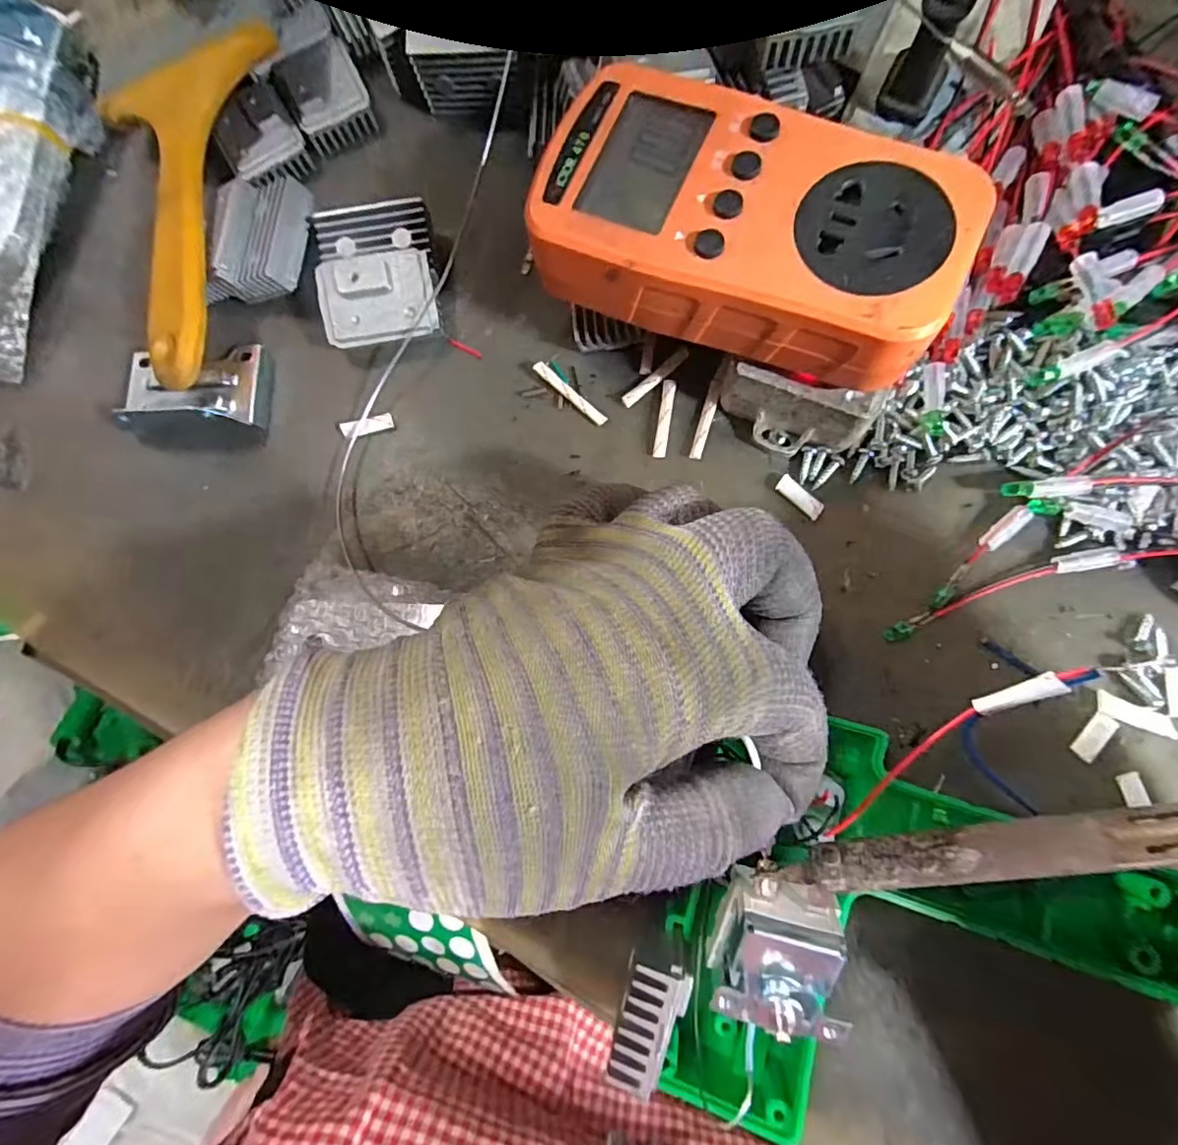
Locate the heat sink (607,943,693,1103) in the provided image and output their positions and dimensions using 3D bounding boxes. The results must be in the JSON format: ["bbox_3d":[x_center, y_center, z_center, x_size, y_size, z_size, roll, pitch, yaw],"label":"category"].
[{"bbox_3d":[0.016,0.117,0.144,0.016,0.008,0.034,14,83,7],"label":"heat sink"}]

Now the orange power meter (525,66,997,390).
[{"bbox_3d":[0.046,-0.106,0.166,0.124,0.032,0.068,23,84,8],"label":"orange power meter"}]

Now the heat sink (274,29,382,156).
[{"bbox_3d":[-0.119,-0.217,0.247,0.034,0.017,0.043,-30,80,0],"label":"heat sink"}]

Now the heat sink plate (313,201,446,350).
[{"bbox_3d":[-0.086,-0.122,0.228,0.046,0.022,0.055,-7,81,4],"label":"heat sink plate"}]

